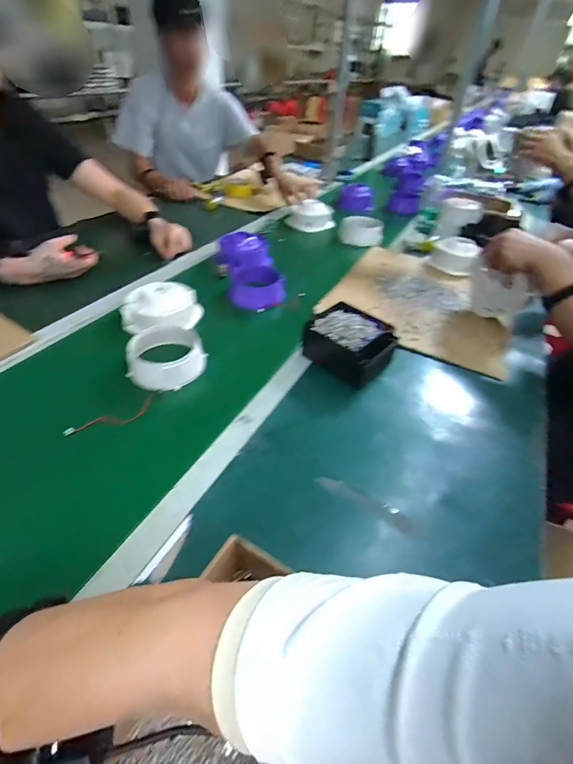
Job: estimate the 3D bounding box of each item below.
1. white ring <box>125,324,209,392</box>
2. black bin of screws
[{"bbox_3d":[-0.209,-0.045,0.622,0.127,0.056,0.127,2,43,-2],"label":"white ring"},{"bbox_3d":[0.116,-0.072,0.648,0.147,0.064,0.127,32,50,28],"label":"black bin of screws"}]

